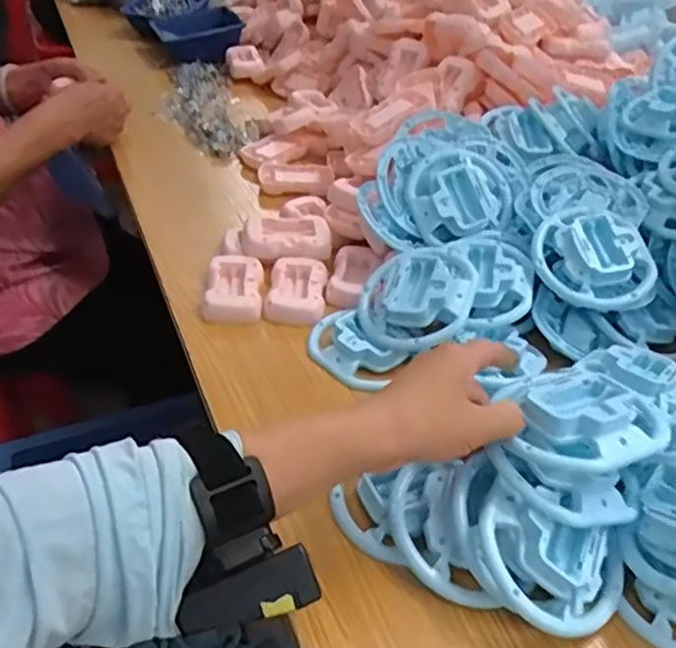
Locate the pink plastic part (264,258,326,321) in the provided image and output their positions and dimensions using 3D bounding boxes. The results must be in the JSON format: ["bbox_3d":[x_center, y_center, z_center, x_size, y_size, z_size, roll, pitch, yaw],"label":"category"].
[{"bbox_3d":[-0.038,-0.032,0.631,0.051,0.017,0.082,3,39,-2],"label":"pink plastic part"}]

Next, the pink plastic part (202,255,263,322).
[{"bbox_3d":[-0.095,-0.035,0.629,0.050,0.019,0.086,2,39,-4],"label":"pink plastic part"}]

